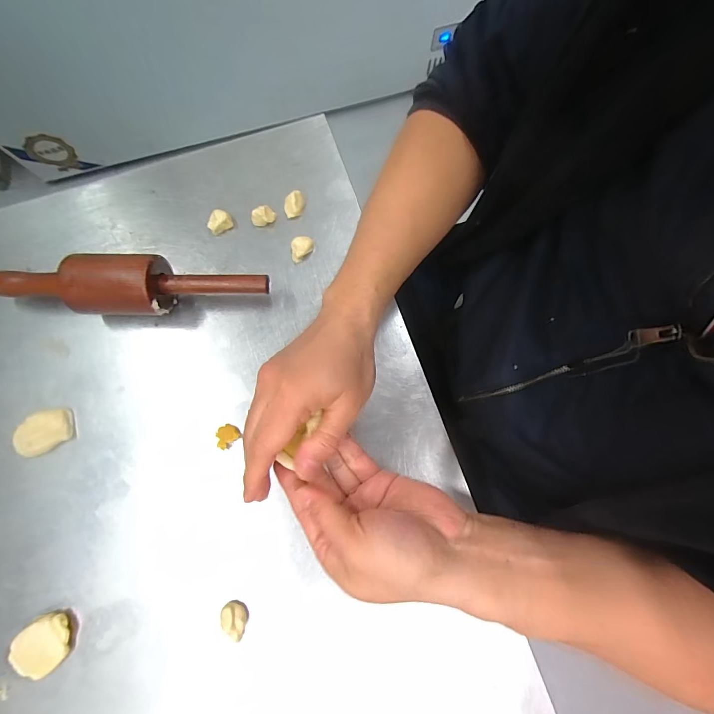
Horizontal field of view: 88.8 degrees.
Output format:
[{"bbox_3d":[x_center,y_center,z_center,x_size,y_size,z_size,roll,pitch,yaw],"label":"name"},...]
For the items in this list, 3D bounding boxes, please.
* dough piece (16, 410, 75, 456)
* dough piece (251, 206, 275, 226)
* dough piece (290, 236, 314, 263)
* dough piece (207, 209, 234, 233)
[{"bbox_3d":[-0.324,0.077,0.376,0.053,0.014,0.041,-20,79,-3],"label":"dough piece"},{"bbox_3d":[-0.109,-0.164,0.422,0.018,0.017,0.026,38,82,8],"label":"dough piece"},{"bbox_3d":[-0.065,-0.125,0.417,0.029,0.015,0.021,-40,80,-6],"label":"dough piece"},{"bbox_3d":[-0.160,-0.158,0.422,0.028,0.014,0.021,-27,79,-4],"label":"dough piece"}]

